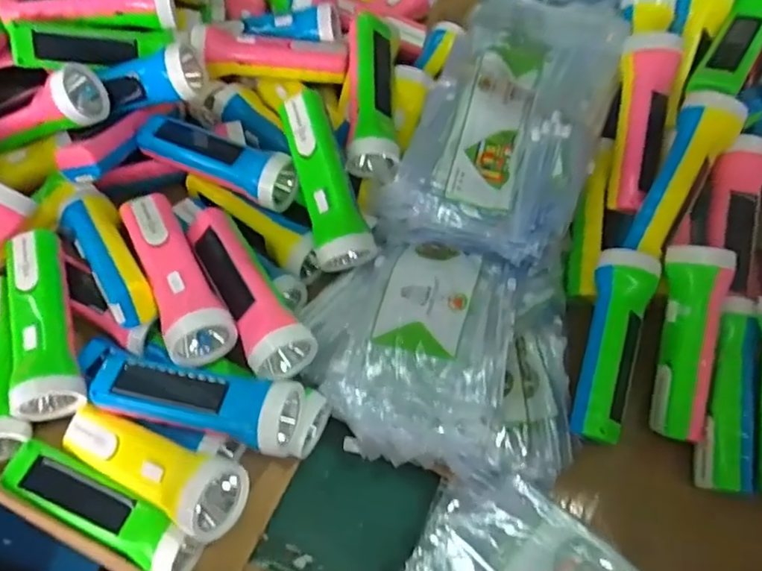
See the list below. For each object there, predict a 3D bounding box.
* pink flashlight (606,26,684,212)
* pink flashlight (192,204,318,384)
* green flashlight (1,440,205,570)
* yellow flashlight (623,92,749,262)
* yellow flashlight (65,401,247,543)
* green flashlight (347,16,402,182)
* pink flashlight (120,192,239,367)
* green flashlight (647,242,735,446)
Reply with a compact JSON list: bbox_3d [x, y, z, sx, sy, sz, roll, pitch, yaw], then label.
[{"bbox_3d":[0.248,-0.155,0.554,0.052,0.041,0.167,10,91,3],"label":"pink flashlight"},{"bbox_3d":[-0.115,0.002,0.491,0.051,0.043,0.165,-29,65,-19],"label":"pink flashlight"},{"bbox_3d":[-0.215,0.170,0.451,0.161,0.047,0.045,25,61,11],"label":"green flashlight"},{"bbox_3d":[0.270,-0.101,0.526,0.044,0.041,0.158,27,90,10],"label":"yellow flashlight"},{"bbox_3d":[-0.180,0.134,0.443,0.163,0.052,0.051,15,64,25],"label":"yellow flashlight"},{"bbox_3d":[-0.007,-0.200,0.587,0.048,0.047,0.169,1,65,-2],"label":"green flashlight"},{"bbox_3d":[-0.176,-0.016,0.497,0.055,0.039,0.174,-23,63,-16],"label":"pink flashlight"},{"bbox_3d":[0.268,0.049,0.506,0.047,0.037,0.167,8,90,2],"label":"green flashlight"}]

